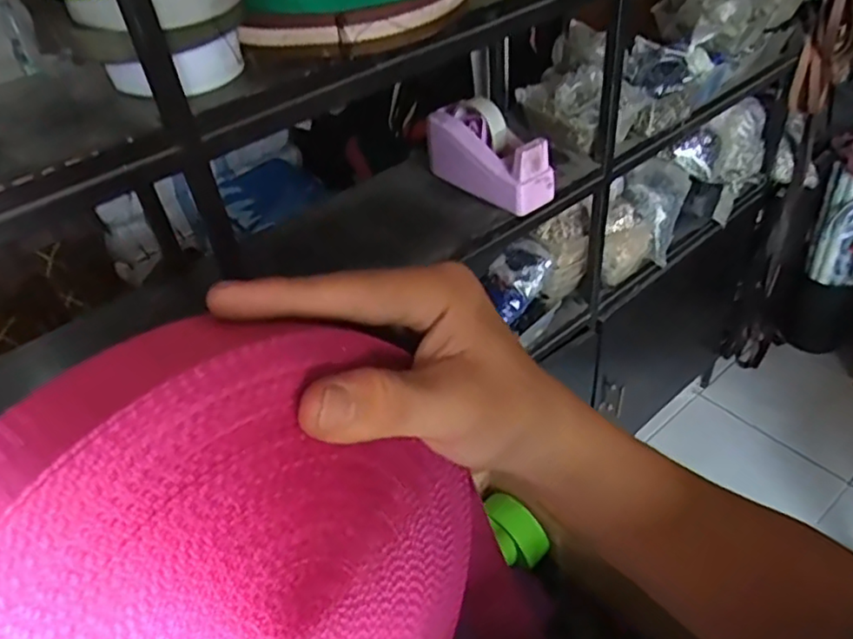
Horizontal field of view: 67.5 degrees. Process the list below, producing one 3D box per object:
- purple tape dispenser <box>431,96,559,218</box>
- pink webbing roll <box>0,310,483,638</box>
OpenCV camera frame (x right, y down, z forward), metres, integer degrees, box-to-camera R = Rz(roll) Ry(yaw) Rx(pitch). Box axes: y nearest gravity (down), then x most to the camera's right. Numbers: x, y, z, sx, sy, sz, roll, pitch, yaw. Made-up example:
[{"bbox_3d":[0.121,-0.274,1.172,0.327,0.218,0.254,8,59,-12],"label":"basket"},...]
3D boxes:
[{"bbox_3d":[0.081,-0.226,0.864,0.060,0.103,0.189,-36,49,-28],"label":"purple tape dispenser"},{"bbox_3d":[-0.051,0.097,0.203,0.030,0.192,0.182,11,18,41],"label":"pink webbing roll"}]

